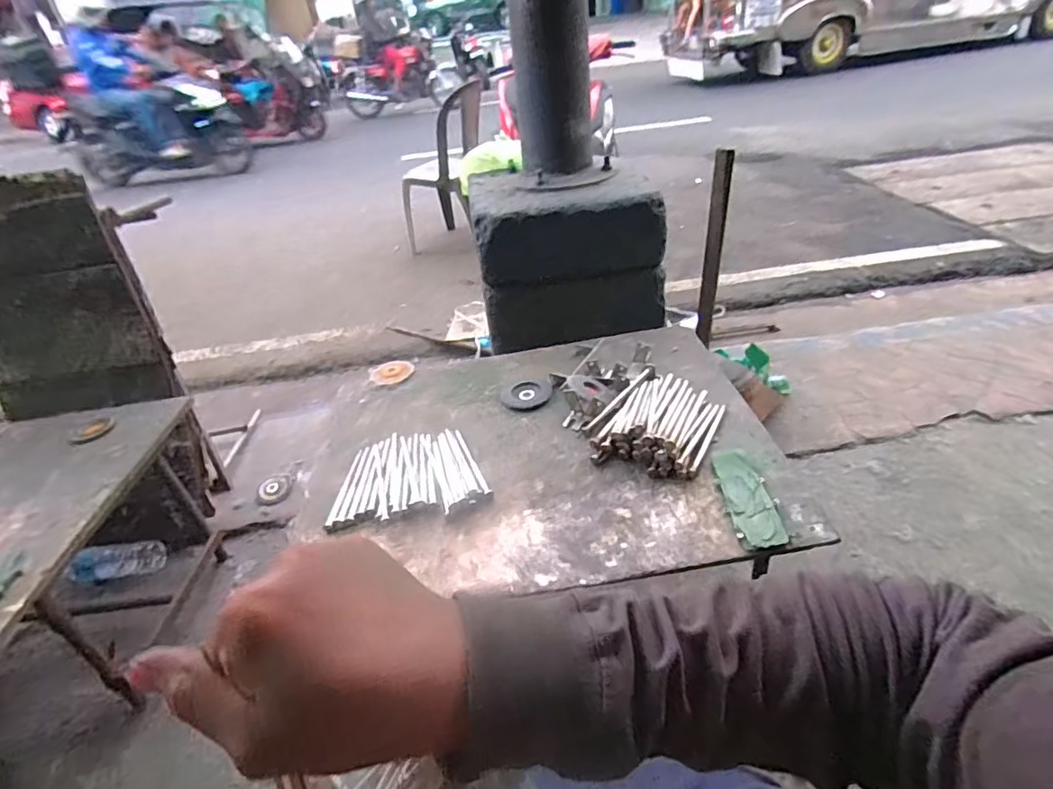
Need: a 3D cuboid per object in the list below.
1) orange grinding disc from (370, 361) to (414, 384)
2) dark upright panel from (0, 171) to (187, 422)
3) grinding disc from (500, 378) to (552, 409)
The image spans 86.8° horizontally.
[{"bbox_3d":[-0.285,-0.046,1.164,0.090,0.016,0.069,7,37,19],"label":"orange grinding disc"},{"bbox_3d":[-1.090,-0.204,1.264,0.427,0.522,0.035,-12,23,-6],"label":"dark upright panel"},{"bbox_3d":[0.001,-0.003,1.045,0.092,0.008,0.092,-5,35,3],"label":"grinding disc"}]

